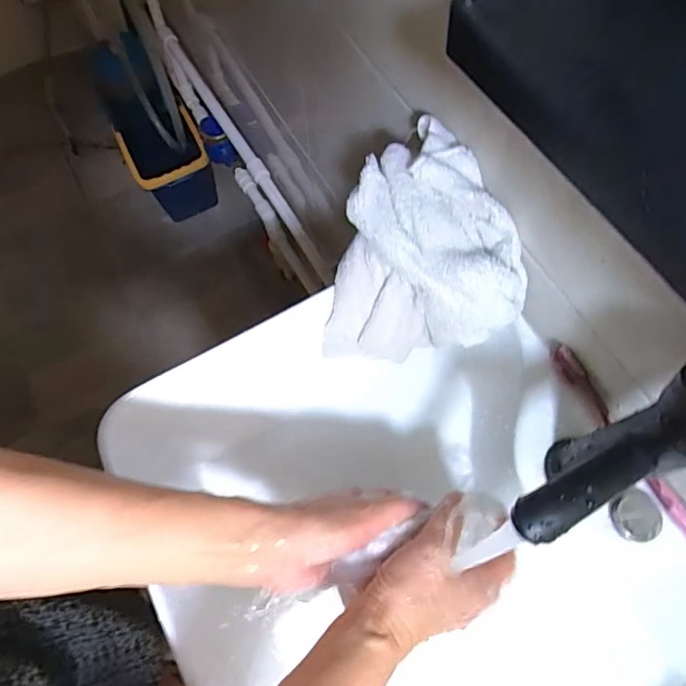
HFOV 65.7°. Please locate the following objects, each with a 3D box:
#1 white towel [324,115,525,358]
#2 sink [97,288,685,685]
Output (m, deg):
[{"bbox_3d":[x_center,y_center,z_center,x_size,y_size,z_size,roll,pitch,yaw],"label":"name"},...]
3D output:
[{"bbox_3d":[0.073,-0.079,0.469,0.156,0.143,0.158,8,69,4],"label":"white towel"},{"bbox_3d":[0.054,0.184,0.446,0.361,0.123,0.466,-24,70,-9],"label":"sink"}]

